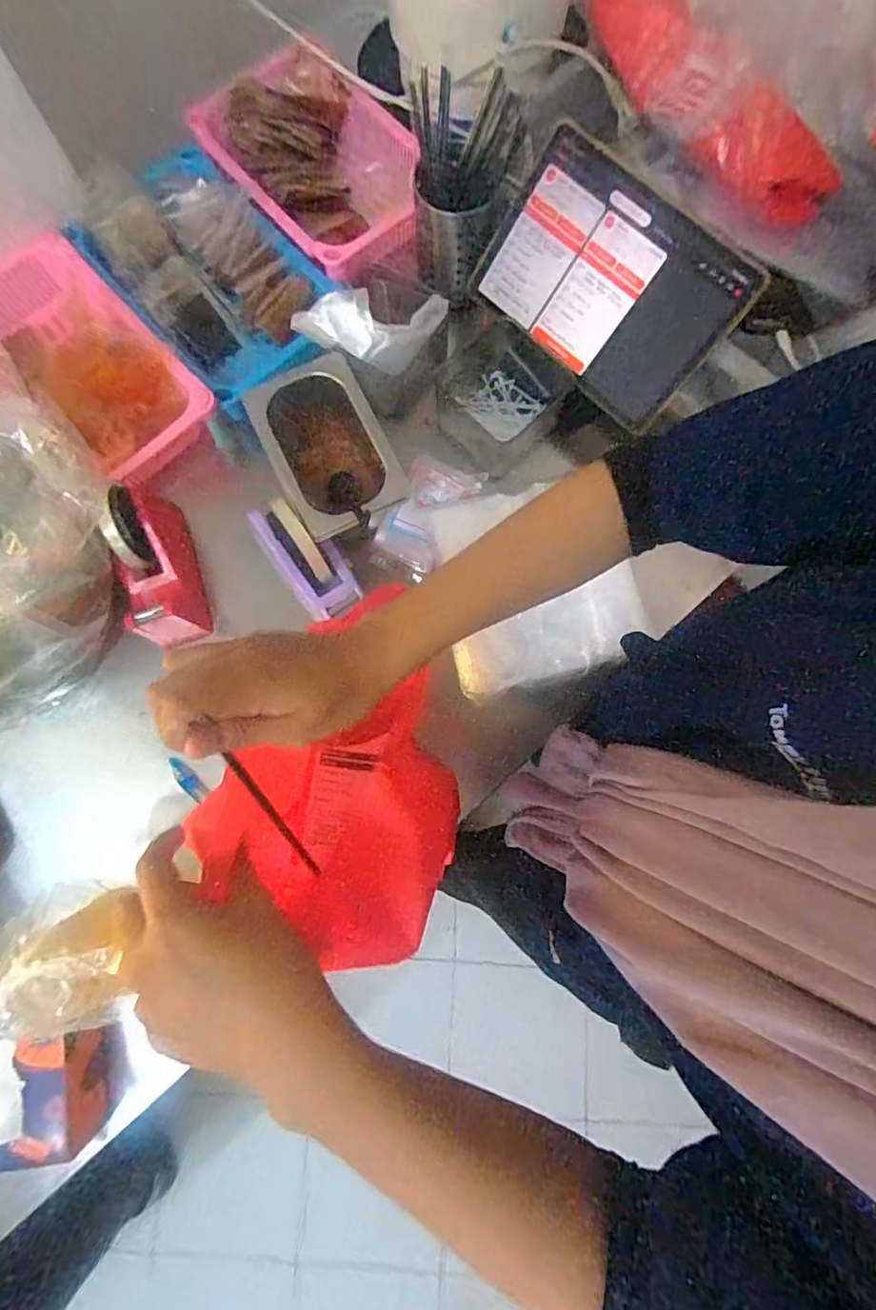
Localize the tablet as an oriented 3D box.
[{"bbox_3d":[0.161,-0.362,0.555,0.244,0.160,0.017,41,38,4],"label":"tablet"}]

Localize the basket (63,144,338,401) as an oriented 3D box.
[{"bbox_3d":[-0.237,-0.407,0.639,0.187,0.090,0.306,-43,82,-7],"label":"basket"}]

